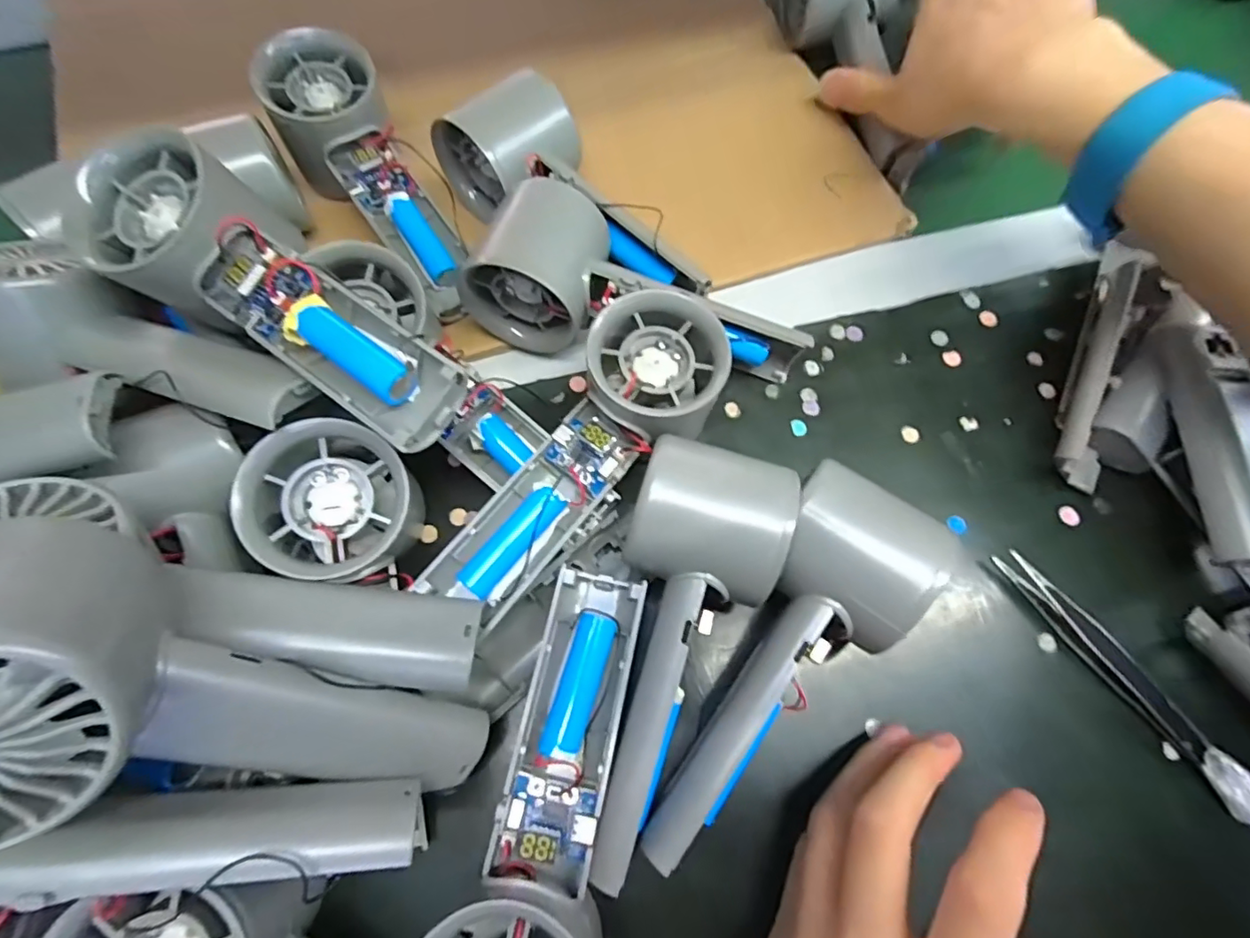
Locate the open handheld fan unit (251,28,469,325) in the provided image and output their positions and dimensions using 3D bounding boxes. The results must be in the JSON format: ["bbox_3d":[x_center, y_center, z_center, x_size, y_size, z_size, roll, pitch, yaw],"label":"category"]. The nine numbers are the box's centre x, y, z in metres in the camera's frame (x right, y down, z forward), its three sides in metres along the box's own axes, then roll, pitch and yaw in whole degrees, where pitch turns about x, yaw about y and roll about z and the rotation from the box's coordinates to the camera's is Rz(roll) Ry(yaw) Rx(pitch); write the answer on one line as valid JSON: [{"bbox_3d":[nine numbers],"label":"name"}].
[{"bbox_3d":[-0.124,-0.142,0.291,0.056,0.061,0.154,-34,91,-11],"label":"open handheld fan unit"}]

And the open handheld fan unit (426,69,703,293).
[{"bbox_3d":[-0.025,-0.134,0.280,0.056,0.056,0.153,-43,75,-13],"label":"open handheld fan unit"}]

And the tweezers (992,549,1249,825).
[{"bbox_3d":[0.205,0.085,0.232,0.014,0.013,0.121,-34,74,-11],"label":"tweezers"}]

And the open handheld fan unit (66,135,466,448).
[{"bbox_3d":[-0.126,-0.061,0.207,0.157,0.046,0.057,35,74,12],"label":"open handheld fan unit"}]

